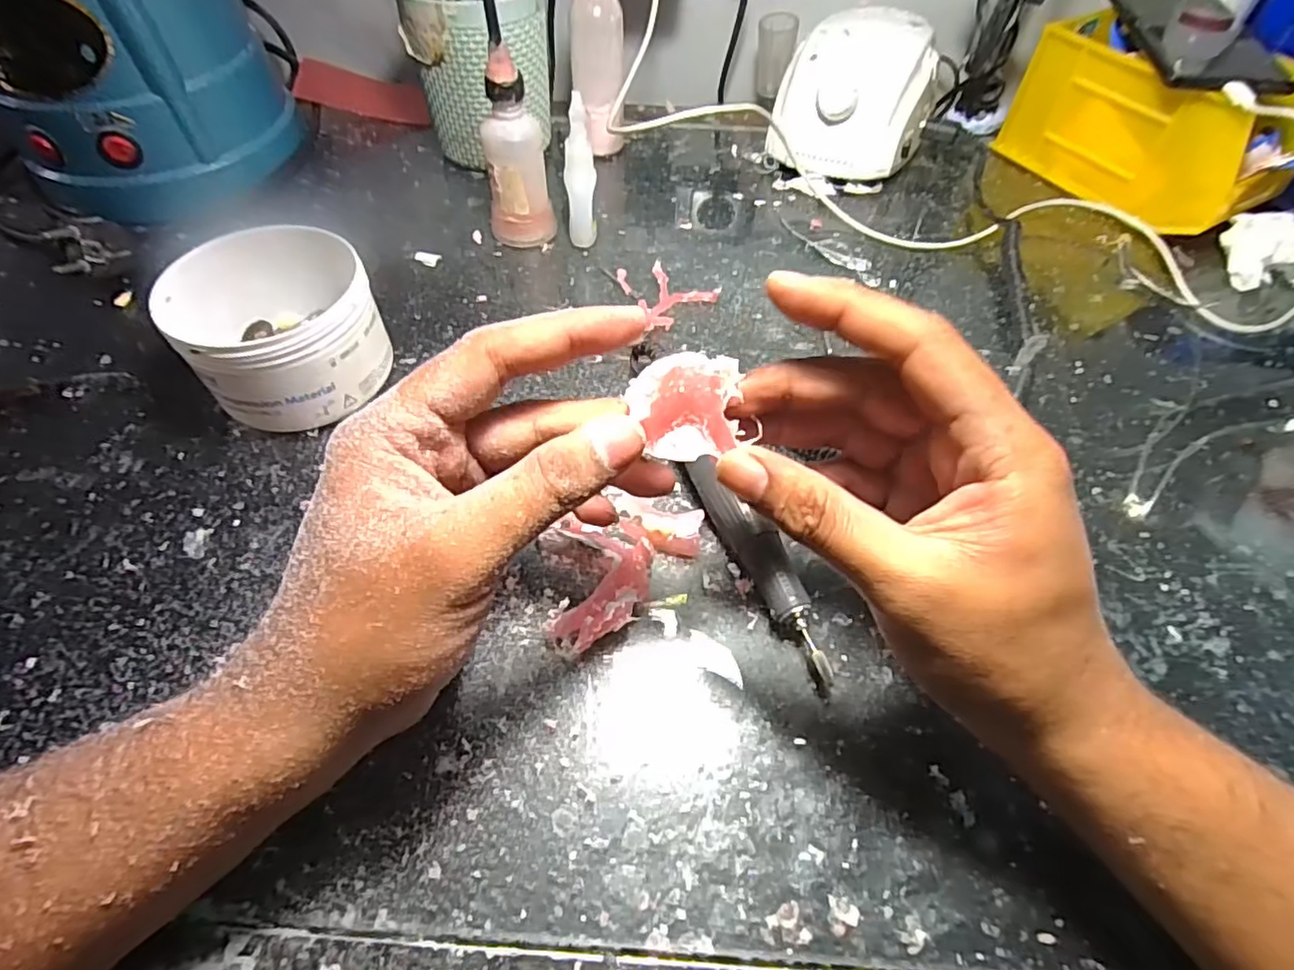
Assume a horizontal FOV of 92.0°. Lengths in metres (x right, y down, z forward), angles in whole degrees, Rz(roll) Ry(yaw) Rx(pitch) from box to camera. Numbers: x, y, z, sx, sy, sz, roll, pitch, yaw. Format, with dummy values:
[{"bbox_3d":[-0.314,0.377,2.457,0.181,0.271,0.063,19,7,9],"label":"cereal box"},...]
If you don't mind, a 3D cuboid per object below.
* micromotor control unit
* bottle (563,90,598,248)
[{"bbox_3d":[0.157,-0.290,0.472,0.106,0.080,0.126,17,56,10],"label":"micromotor control unit"},{"bbox_3d":[-0.042,-0.193,0.393,0.018,0.084,0.022,1,54,-1],"label":"bottle"}]

